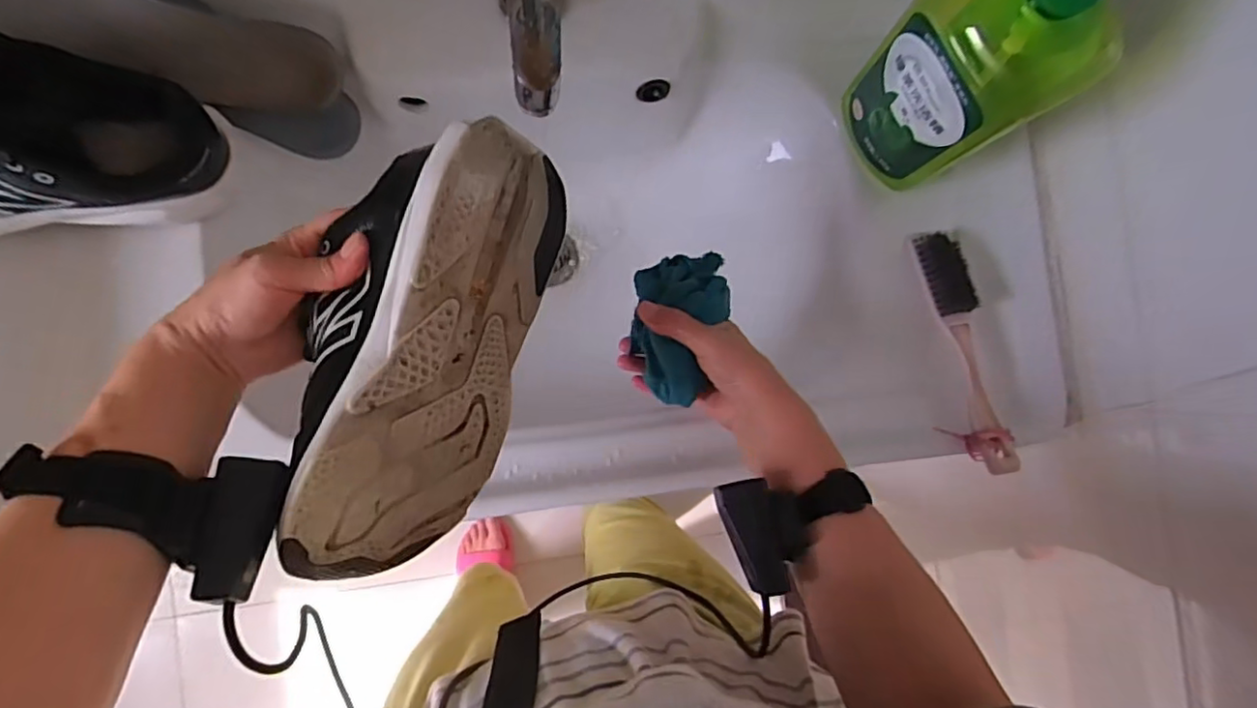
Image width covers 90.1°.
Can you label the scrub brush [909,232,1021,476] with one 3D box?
[{"bbox_3d":[0.279,-0.004,0.527,0.040,0.028,0.204,-11,79,15],"label":"scrub brush"}]

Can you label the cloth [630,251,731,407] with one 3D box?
[{"bbox_3d":[0.040,-0.023,0.487,0.073,0.043,0.120,10,84,-7],"label":"cloth"}]

